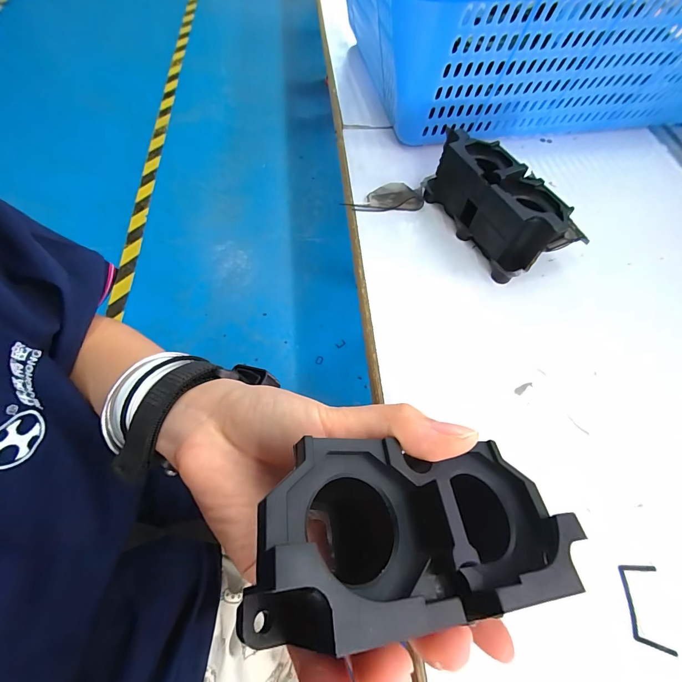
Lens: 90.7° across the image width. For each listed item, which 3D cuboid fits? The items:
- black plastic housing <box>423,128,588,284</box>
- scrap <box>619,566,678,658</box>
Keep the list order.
[{"bbox_3d":[0.111,-0.096,0.237,0.052,0.055,0.101,-20,65,-13],"label":"black plastic housing"},{"bbox_3d":[0.137,0.119,0.151,0.017,0.004,0.032,8,62,3],"label":"scrap"}]

